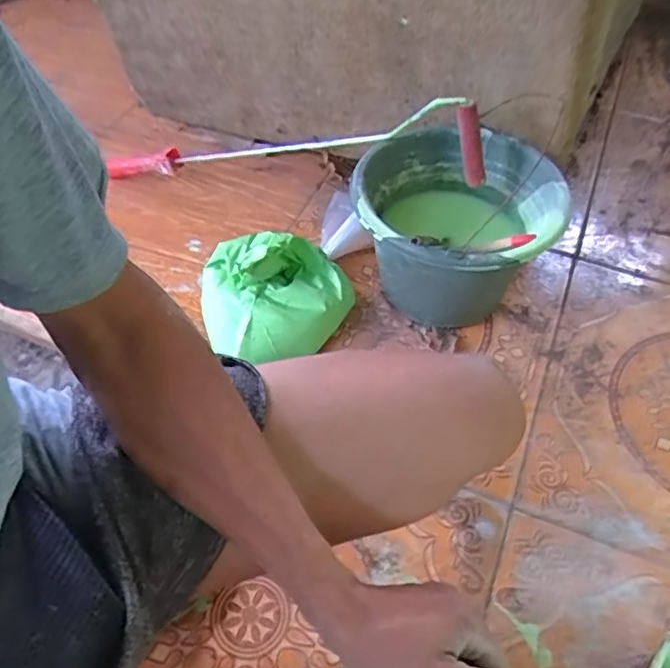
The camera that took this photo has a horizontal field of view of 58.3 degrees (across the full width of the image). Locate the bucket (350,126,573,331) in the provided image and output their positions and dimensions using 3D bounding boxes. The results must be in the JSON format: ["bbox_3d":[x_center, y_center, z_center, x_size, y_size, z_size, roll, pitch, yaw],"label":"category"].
[{"bbox_3d":[0.141,-0.123,0.759,0.236,0.176,0.239,0,53,0],"label":"bucket"}]

